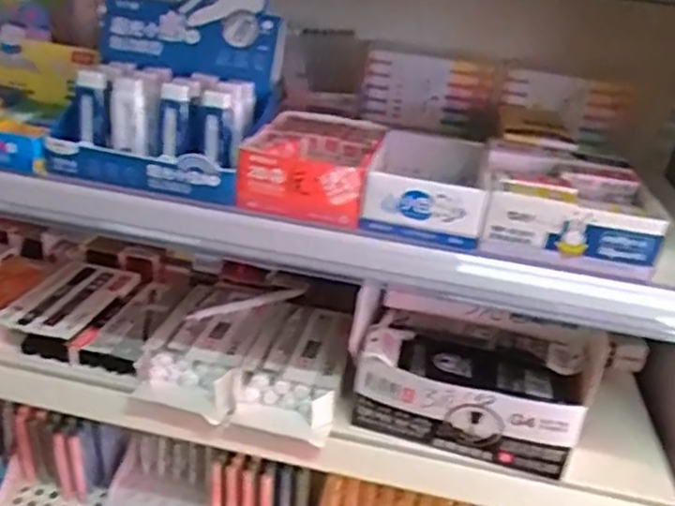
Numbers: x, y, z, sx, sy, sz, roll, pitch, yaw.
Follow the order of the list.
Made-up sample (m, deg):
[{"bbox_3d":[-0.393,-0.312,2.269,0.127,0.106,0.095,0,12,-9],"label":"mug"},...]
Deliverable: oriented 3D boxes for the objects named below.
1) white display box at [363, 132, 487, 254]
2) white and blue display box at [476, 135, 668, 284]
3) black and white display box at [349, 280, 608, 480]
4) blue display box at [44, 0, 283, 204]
[{"bbox_3d":[0.074,-0.060,0.557,0.089,0.044,0.142,10,26,5],"label":"white display box"},{"bbox_3d":[0.188,-0.045,0.555,0.129,0.052,0.167,12,26,10],"label":"white and blue display box"},{"bbox_3d":[0.120,0.107,0.609,0.203,0.104,0.113,13,26,11],"label":"black and white display box"},{"bbox_3d":[-0.138,-0.153,0.565,0.162,0.154,0.155,12,26,9],"label":"blue display box"}]

